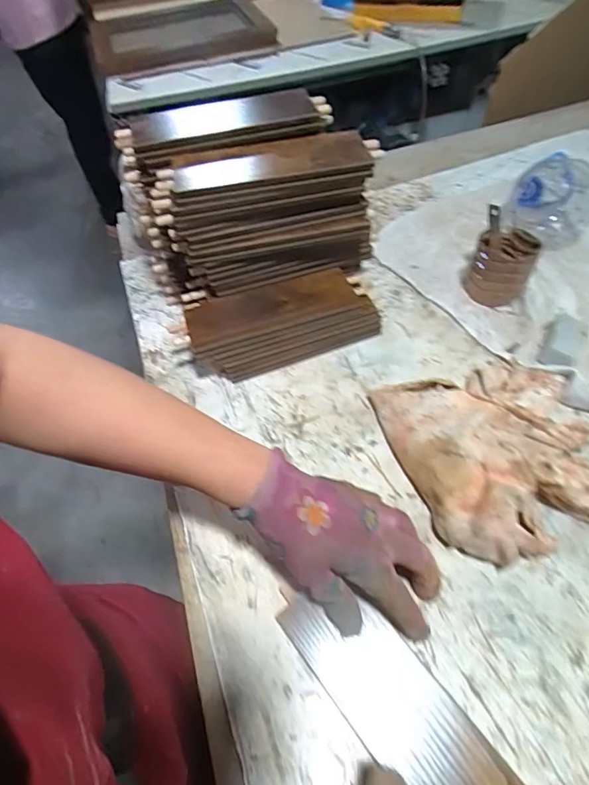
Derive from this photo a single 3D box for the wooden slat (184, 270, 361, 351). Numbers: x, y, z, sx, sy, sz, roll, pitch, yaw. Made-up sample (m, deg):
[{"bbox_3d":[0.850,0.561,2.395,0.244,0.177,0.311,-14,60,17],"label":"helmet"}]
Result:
[{"bbox_3d":[-0.027,-0.095,0.470,0.182,0.009,0.065,-16,55,-6],"label":"wooden slat"}]

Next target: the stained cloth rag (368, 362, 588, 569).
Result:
[{"bbox_3d":[0.187,0.051,0.392,0.178,0.051,0.181,-13,56,-4],"label":"stained cloth rag"}]

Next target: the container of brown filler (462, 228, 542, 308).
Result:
[{"bbox_3d":[0.241,-0.145,0.509,0.065,0.074,0.066,-2,56,3],"label":"container of brown filler"}]

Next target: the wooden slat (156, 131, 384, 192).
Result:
[{"bbox_3d":[-0.025,-0.221,0.409,0.202,0.011,0.066,-7,55,0],"label":"wooden slat"}]

